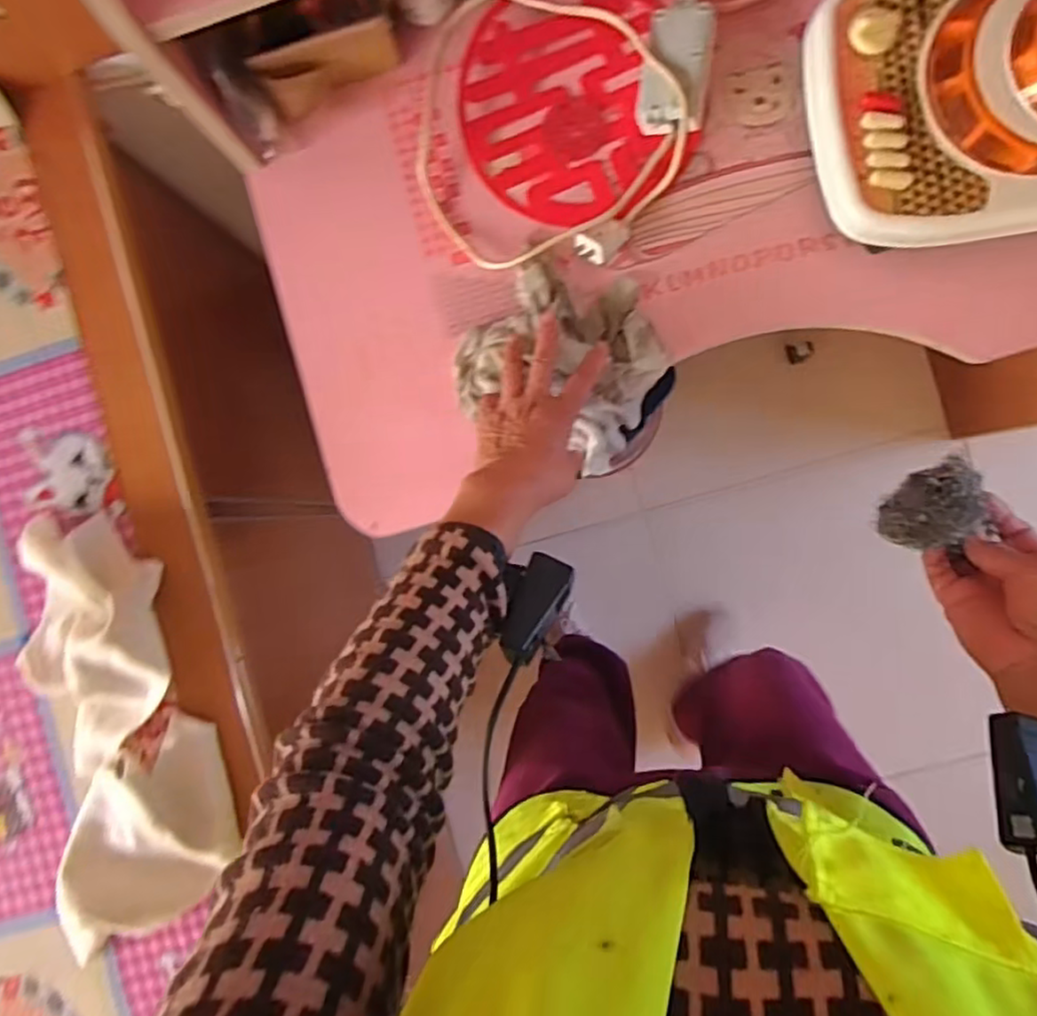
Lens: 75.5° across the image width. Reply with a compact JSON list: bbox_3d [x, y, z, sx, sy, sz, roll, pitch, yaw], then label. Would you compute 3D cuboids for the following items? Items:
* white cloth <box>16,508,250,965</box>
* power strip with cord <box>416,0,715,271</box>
[{"bbox_3d":[-0.380,0.204,0.632,0.161,0.070,0.396,-12,90,4],"label":"white cloth"},{"bbox_3d":[0.037,-0.336,0.597,0.253,0.043,0.238,4,91,4],"label":"power strip with cord"}]

